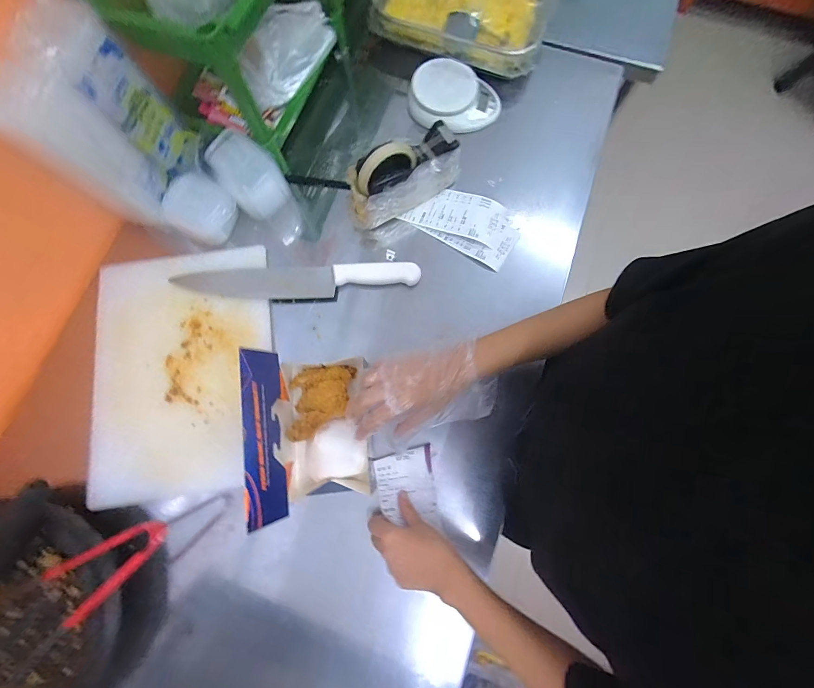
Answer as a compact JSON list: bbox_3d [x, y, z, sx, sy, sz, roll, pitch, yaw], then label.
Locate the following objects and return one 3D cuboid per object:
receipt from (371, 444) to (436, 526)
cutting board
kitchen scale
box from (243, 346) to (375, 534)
[{"bbox_3d":[-0.005,0.186,0.463,0.075,0.017,0.081,-12,78,-2],"label":"receipt"},{"bbox_3d":[-0.322,0.035,0.496,0.246,0.009,0.348,-7,78,-1],"label":"cutting board"},{"bbox_3d":[0.082,-0.413,0.582,0.151,0.056,0.105,14,78,3],"label":"kitchen scale"},{"bbox_3d":[-0.106,0.096,0.405,0.107,0.146,0.172,-6,78,-1],"label":"box"}]

